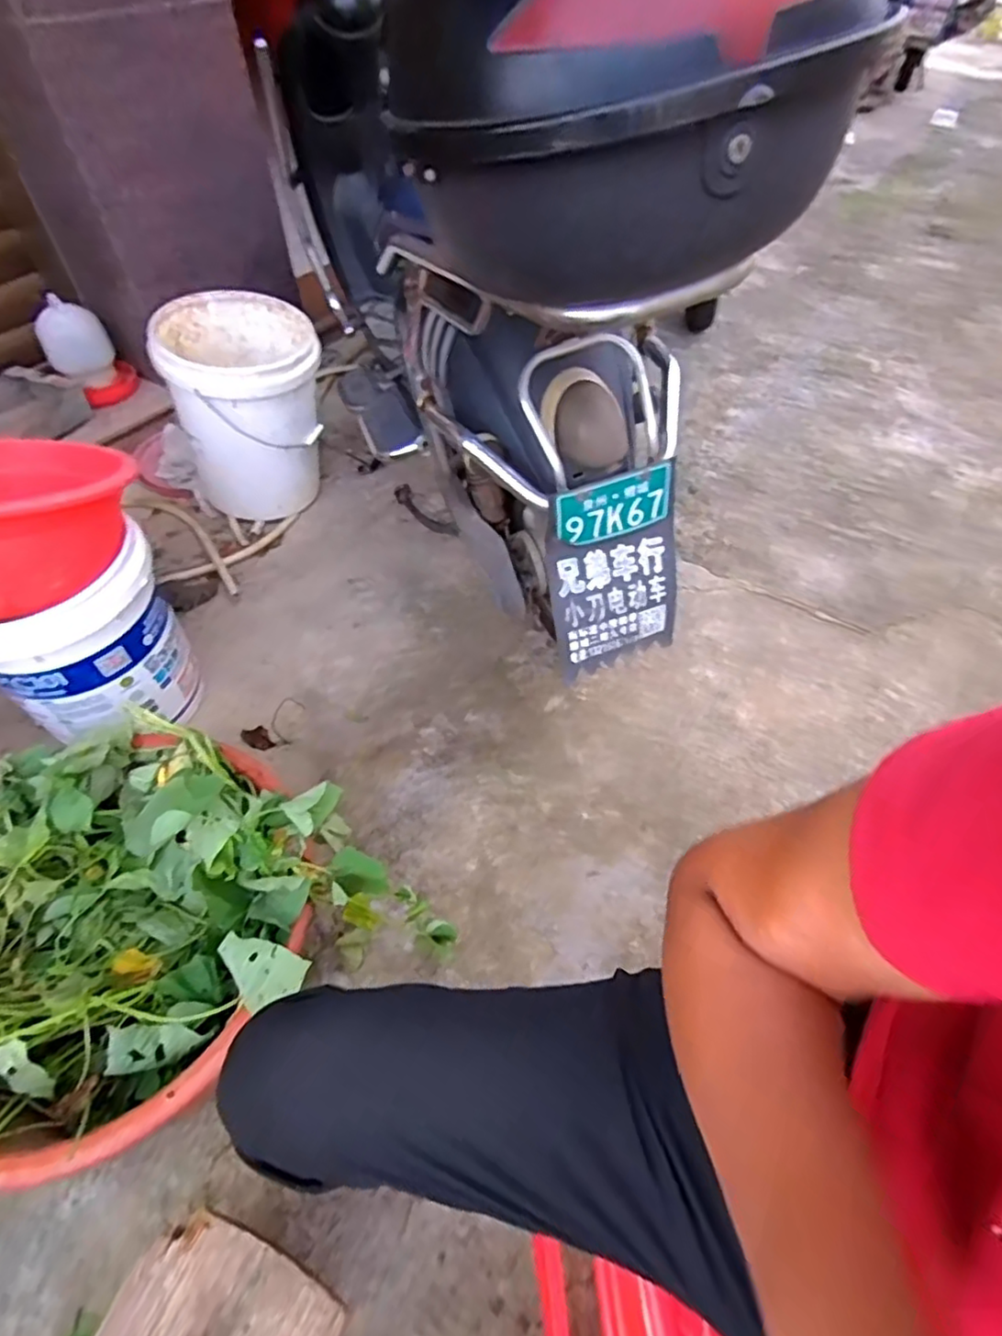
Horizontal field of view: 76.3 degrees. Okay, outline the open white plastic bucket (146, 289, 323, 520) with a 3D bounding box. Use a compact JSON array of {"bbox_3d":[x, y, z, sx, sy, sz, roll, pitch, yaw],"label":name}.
[{"bbox_3d":[-0.554,-0.560,1.429,0.302,0.403,0.304,0,51,0],"label":"open white plastic bucket"}]

